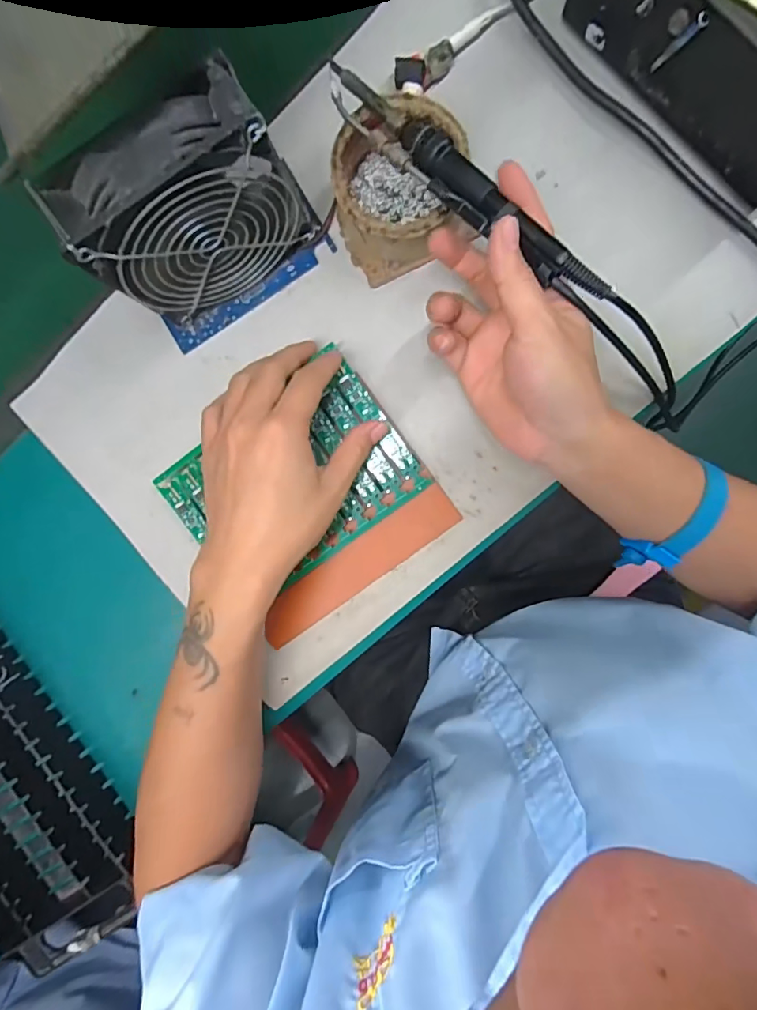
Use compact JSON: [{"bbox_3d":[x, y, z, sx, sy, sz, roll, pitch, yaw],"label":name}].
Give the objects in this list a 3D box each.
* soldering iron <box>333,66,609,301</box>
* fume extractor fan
[{"bbox_3d":[0.047,-0.184,0.278,0.207,0.017,0.027,43,96,7],"label":"soldering iron"},{"bbox_3d":[-0.109,-0.170,0.292,0.125,0.121,0.040,-31,90,6],"label":"fume extractor fan"}]

